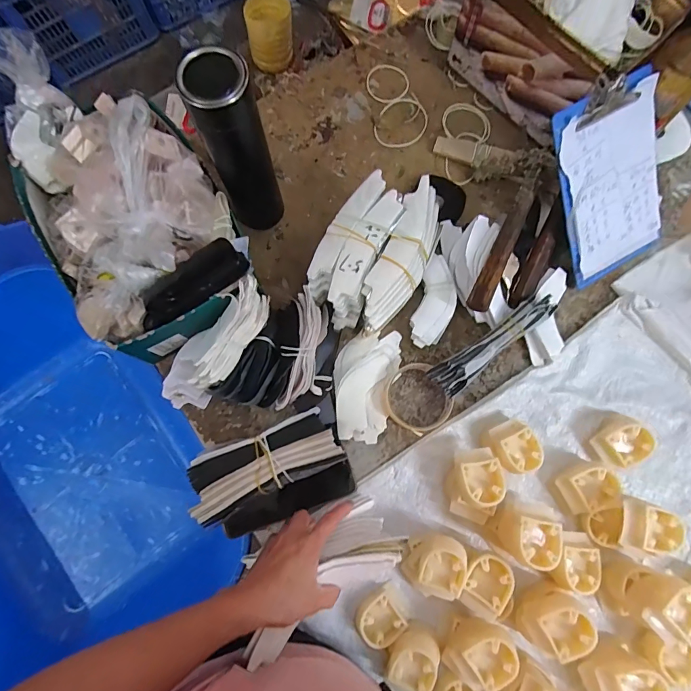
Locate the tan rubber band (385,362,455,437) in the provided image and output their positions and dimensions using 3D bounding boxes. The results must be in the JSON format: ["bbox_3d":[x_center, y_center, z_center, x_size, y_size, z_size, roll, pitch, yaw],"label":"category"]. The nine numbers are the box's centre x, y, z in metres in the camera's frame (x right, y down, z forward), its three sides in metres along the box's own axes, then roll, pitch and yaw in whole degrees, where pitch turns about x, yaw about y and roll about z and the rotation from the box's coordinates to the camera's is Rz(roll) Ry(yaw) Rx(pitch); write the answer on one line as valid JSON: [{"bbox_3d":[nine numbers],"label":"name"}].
[{"bbox_3d":[0.090,0.068,0.509,0.075,0.022,0.083,-33,81,-6],"label":"tan rubber band"}]

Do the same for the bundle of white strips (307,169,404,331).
[{"bbox_3d":[0.011,-0.122,0.510,0.077,0.070,0.187,23,80,4],"label":"bundle of white strips"}]

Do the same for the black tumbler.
[{"bbox_3d":[-0.113,-0.208,0.438,0.060,0.212,0.061,0,79,0],"label":"black tumbler"}]

